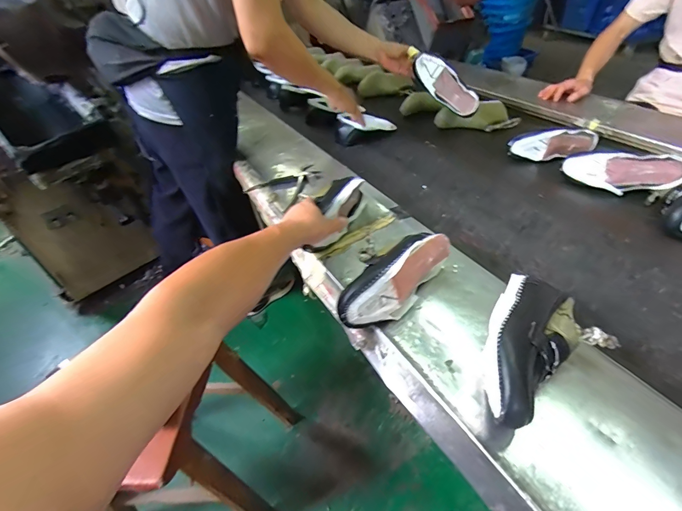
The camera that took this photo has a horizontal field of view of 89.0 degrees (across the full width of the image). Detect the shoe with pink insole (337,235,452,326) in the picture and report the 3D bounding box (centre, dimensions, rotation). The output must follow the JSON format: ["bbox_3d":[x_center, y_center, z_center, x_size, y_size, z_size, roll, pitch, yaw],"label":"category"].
[{"bbox_3d":[0.087,0.038,0.548,0.222,0.095,0.074,-33,49,-26],"label":"shoe with pink insole"}]

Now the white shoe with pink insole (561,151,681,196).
[{"bbox_3d":[0.638,-0.190,0.794,0.226,0.082,0.051,22,50,27],"label":"white shoe with pink insole"}]

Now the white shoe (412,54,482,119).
[{"bbox_3d":[0.297,-0.476,0.978,0.212,0.075,0.066,44,56,0],"label":"white shoe"}]

